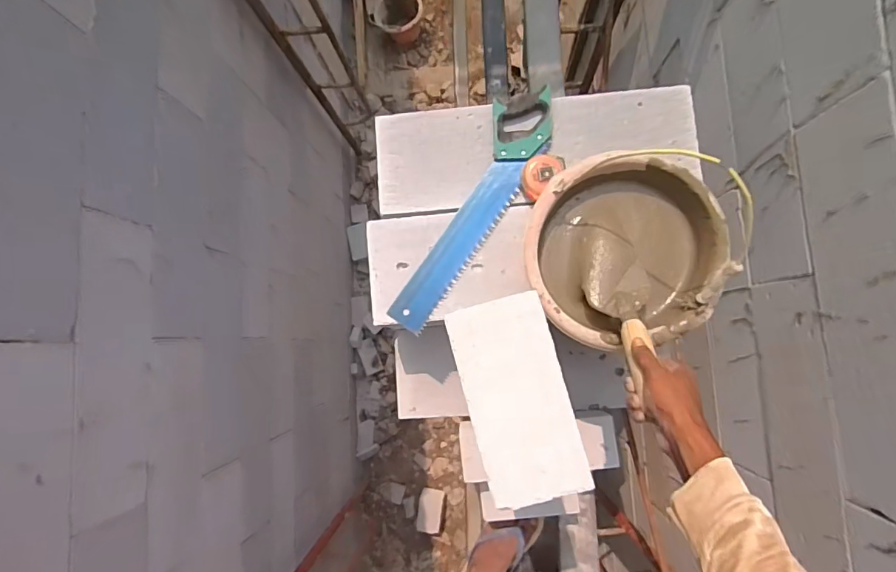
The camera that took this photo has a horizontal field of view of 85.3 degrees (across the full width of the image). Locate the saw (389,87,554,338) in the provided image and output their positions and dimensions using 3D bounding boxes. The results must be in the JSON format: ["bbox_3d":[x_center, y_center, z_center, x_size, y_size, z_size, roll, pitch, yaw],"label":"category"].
[{"bbox_3d":[0.059,-0.142,0.906,0.119,0.020,0.498,26,87,6],"label":"saw"}]

